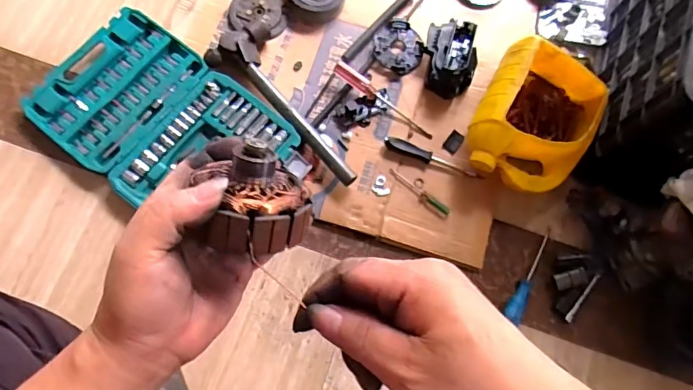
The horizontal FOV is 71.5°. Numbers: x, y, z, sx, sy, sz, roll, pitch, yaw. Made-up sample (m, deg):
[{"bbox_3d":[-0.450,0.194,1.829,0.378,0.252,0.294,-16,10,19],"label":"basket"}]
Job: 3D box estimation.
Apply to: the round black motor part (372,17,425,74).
[{"bbox_3d":[0.091,-0.260,0.855,0.082,0.026,0.091,-27,75,-11],"label":"round black motor part"}]

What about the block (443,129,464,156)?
[{"bbox_3d":[0.182,-0.090,0.815,0.024,0.006,0.042,34,73,9],"label":"block"}]

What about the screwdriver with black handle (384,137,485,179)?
[{"bbox_3d":[0.142,-0.060,0.780,0.166,0.025,0.018,21,72,4],"label":"screwdriver with black handle"}]

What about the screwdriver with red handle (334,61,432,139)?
[{"bbox_3d":[0.064,-0.161,0.811,0.196,0.036,0.020,34,73,9],"label":"screwdriver with red handle"}]

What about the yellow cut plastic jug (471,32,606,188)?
[{"bbox_3d":[0.299,-0.114,0.758,0.178,0.117,0.207,21,72,4],"label":"yellow cut plastic jug"}]

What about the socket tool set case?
[{"bbox_3d":[-0.304,-0.121,0.786,0.399,0.038,0.251,36,73,9],"label":"socket tool set case"}]

